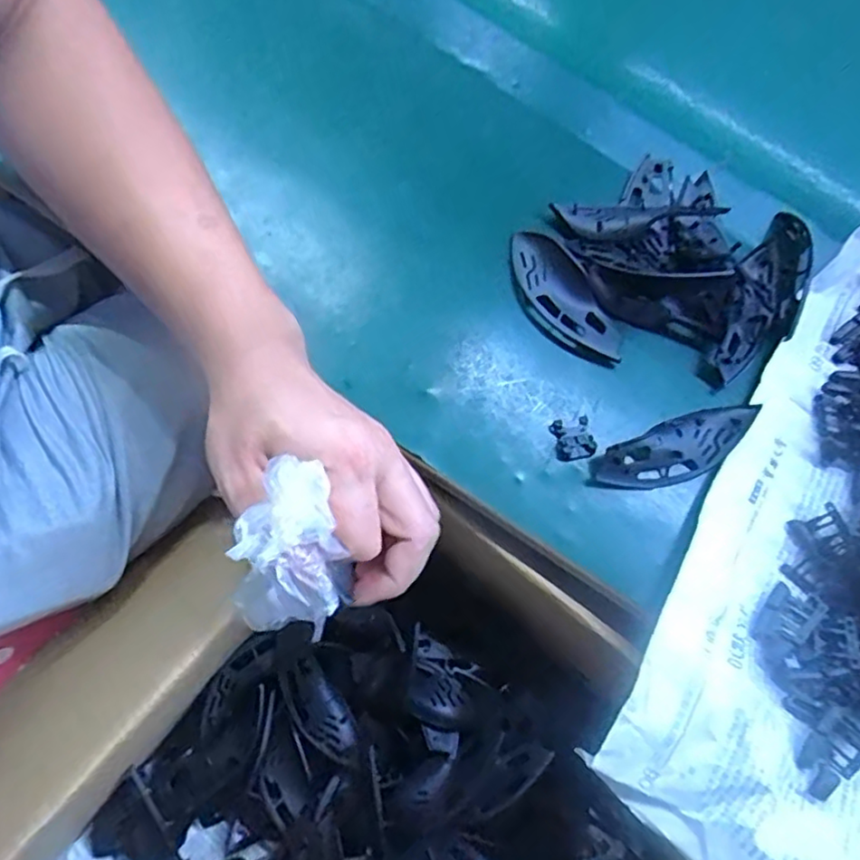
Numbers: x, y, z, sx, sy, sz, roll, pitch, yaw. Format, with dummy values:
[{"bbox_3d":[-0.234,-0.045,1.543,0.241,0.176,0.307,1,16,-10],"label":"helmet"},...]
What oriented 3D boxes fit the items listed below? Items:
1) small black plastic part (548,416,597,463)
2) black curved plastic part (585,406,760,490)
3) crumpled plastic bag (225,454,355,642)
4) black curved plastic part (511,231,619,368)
[{"bbox_3d":[0.084,0.005,0.373,0.024,0.004,0.025,-12,73,-12],"label":"small black plastic part"},{"bbox_3d":[0.143,0.013,0.375,0.101,0.017,0.034,-19,74,-14],"label":"black curved plastic part"},{"bbox_3d":[-0.062,0.059,0.284,0.051,0.094,0.030,14,31,3],"label":"crumpled plastic bag"},{"bbox_3d":[0.081,-0.083,0.394,0.041,0.018,0.099,-25,76,-16],"label":"black curved plastic part"}]

